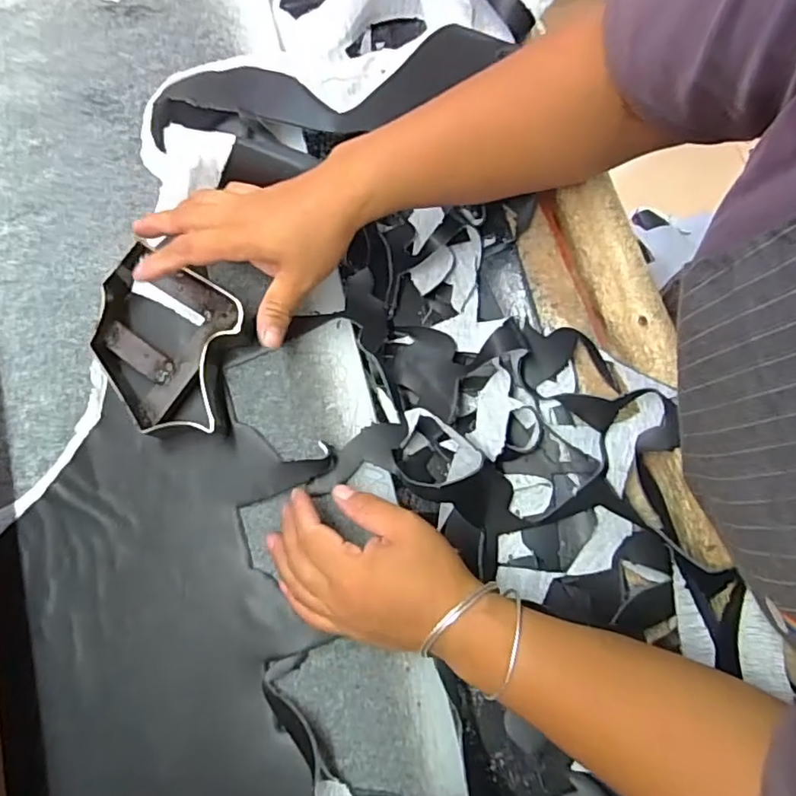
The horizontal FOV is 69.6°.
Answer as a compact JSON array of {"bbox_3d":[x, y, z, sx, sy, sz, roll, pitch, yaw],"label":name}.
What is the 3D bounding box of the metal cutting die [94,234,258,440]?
[{"bbox_3d":[-0.174,-0.036,0.431,0.122,0.039,0.121,18,77,6],"label":"metal cutting die"}]

